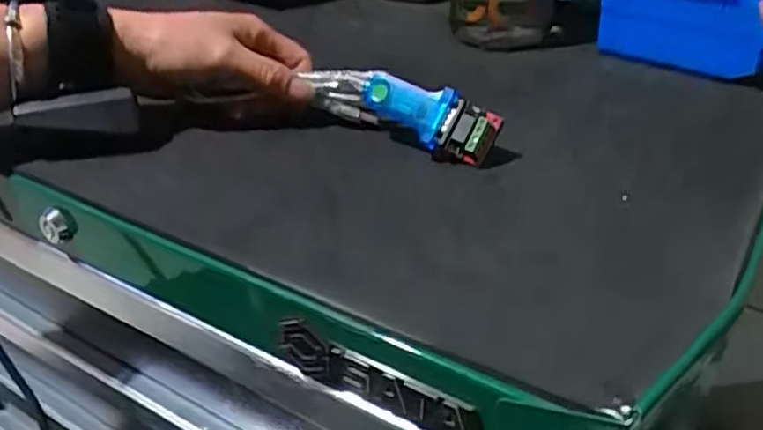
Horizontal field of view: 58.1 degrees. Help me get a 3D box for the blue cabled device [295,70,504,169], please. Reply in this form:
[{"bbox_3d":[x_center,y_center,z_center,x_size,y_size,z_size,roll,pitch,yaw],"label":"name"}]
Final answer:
[{"bbox_3d":[0.010,-0.067,0.422,0.023,0.043,0.139,-30,38,-33],"label":"blue cabled device"}]

